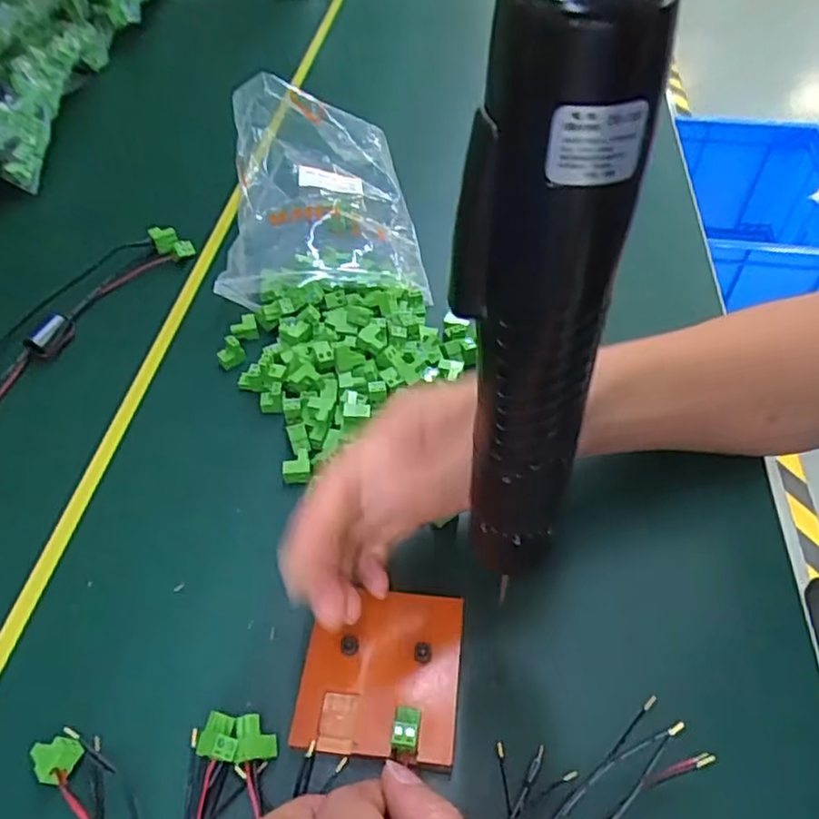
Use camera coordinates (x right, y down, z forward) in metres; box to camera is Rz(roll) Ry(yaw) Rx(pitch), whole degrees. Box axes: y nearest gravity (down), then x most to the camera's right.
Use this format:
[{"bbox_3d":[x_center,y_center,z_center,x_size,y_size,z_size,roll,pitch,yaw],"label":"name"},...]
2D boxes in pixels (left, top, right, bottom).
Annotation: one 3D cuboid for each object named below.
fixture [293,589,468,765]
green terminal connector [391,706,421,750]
[{"bbox_3d":[-0.013,0.122,0.319,0.071,0.010,0.075,6,48,4],"label":"fixture"},{"bbox_3d":[-0.001,0.138,0.296,0.011,0.009,0.019,8,50,6],"label":"green terminal connector"}]

